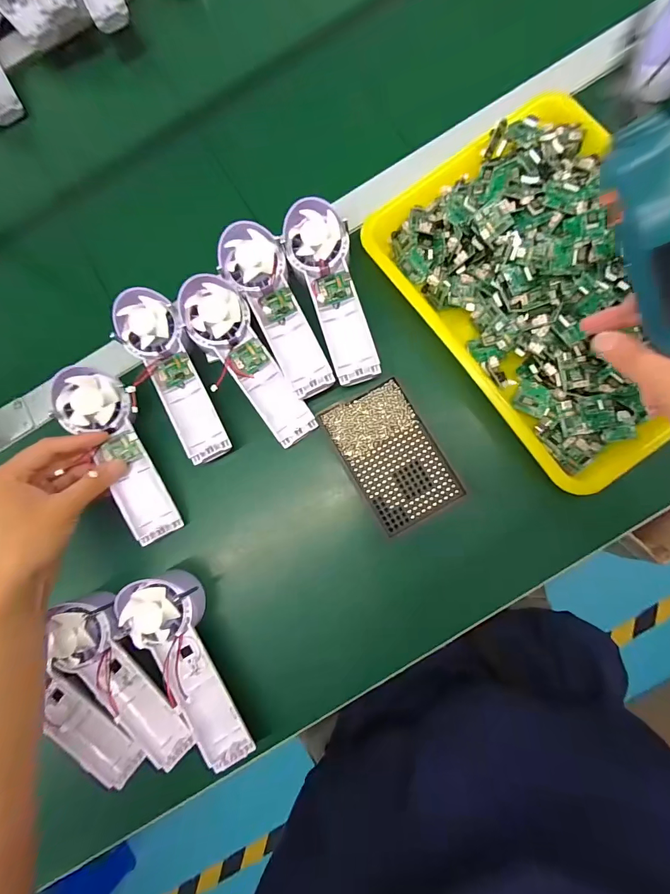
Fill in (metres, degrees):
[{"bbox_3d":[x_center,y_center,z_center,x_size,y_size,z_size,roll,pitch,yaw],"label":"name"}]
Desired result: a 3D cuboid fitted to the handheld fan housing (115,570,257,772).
[{"bbox_3d":[-0.133,0.198,0.335,0.058,0.045,0.170,-26,82,2],"label":"handheld fan housing"}]

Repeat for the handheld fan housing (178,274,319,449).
[{"bbox_3d":[-0.083,-0.083,0.365,0.056,0.028,0.176,-34,96,0],"label":"handheld fan housing"}]

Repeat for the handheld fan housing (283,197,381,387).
[{"bbox_3d":[-0.004,-0.147,0.360,0.059,0.035,0.172,-13,82,3],"label":"handheld fan housing"}]

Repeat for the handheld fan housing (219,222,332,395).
[{"bbox_3d":[-0.057,-0.132,0.362,0.056,0.030,0.175,-25,82,2],"label":"handheld fan housing"}]

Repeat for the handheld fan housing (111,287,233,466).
[{"bbox_3d":[-0.157,-0.070,0.366,0.058,0.037,0.174,-33,81,1],"label":"handheld fan housing"}]

